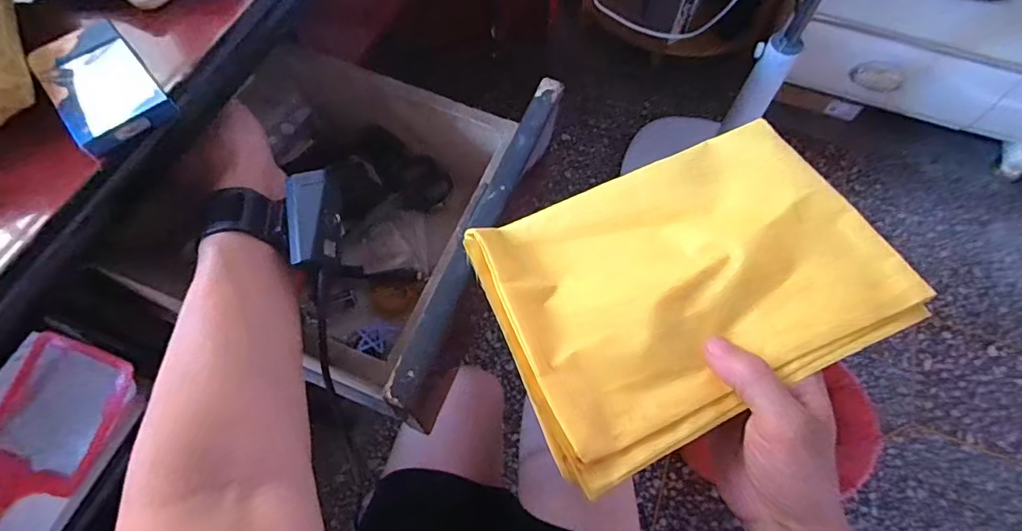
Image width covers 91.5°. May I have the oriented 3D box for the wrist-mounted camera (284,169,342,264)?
[{"bbox_3d":[-0.136,-0.033,0.344,0.029,0.016,0.064,-6,77,-1],"label":"wrist-mounted camera"}]

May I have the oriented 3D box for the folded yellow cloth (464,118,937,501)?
[{"bbox_3d":[0.103,0.007,0.302,0.222,0.029,0.165,-22,65,-9],"label":"folded yellow cloth"}]

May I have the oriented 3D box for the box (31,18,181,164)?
[{"bbox_3d":[-0.264,-0.117,0.321,0.055,0.014,0.103,-39,69,-16],"label":"box"}]

